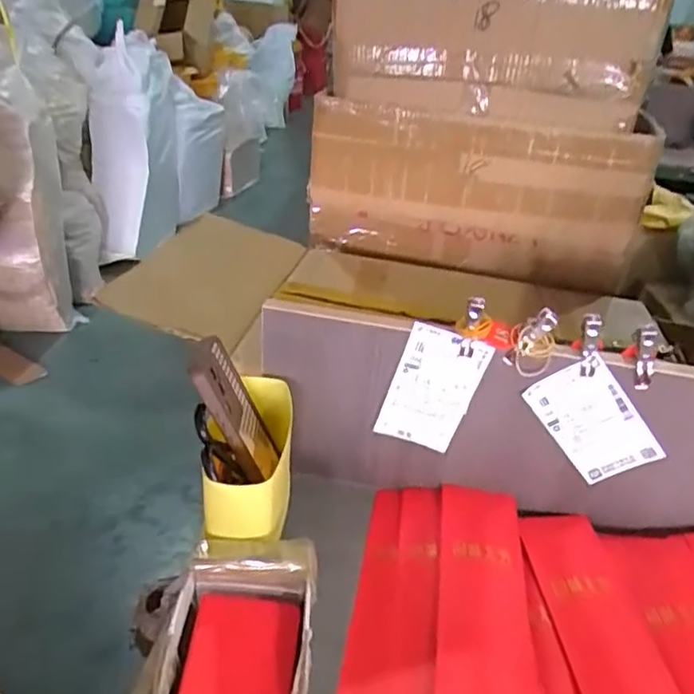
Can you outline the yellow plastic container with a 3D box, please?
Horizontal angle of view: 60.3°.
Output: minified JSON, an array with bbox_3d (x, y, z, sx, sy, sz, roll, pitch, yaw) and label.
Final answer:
[{"bbox_3d":[-0.088,0.101,0.546,0.071,0.084,0.154,4,33,-7],"label":"yellow plastic container"}]

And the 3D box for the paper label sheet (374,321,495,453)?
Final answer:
[{"bbox_3d":[0.081,0.043,0.569,0.075,0.132,0.006,19,33,1],"label":"paper label sheet"}]

